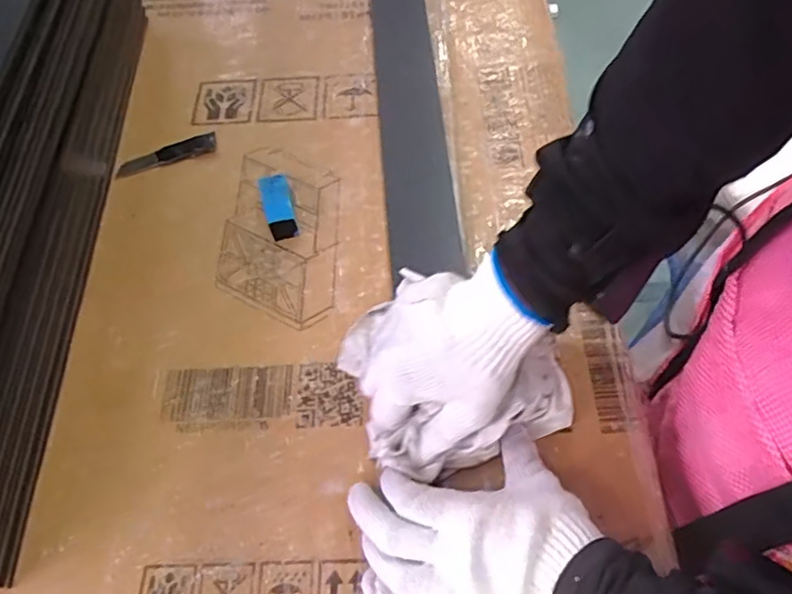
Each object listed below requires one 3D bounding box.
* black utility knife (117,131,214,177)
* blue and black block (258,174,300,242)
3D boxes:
[{"bbox_3d":[-0.229,-0.141,0.582,0.101,0.007,0.023,-21,60,-9],"label":"black utility knife"},{"bbox_3d":[-0.106,-0.082,0.530,0.026,0.023,0.058,-15,59,-6],"label":"blue and black block"}]

